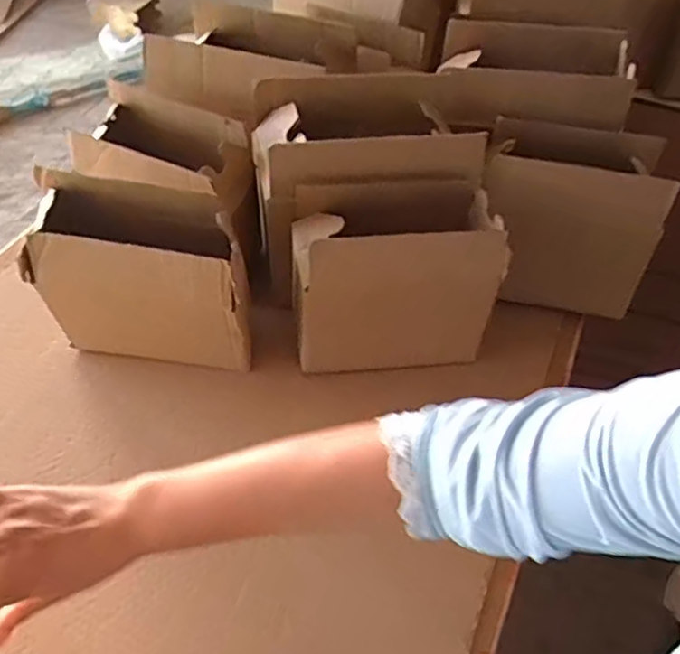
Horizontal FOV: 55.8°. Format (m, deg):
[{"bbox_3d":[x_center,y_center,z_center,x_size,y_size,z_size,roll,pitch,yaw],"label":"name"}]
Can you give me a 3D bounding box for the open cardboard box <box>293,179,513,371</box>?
[{"bbox_3d":[0.056,-0.052,0.678,0.199,0.173,0.102,-2,49,-7],"label":"open cardboard box"}]

